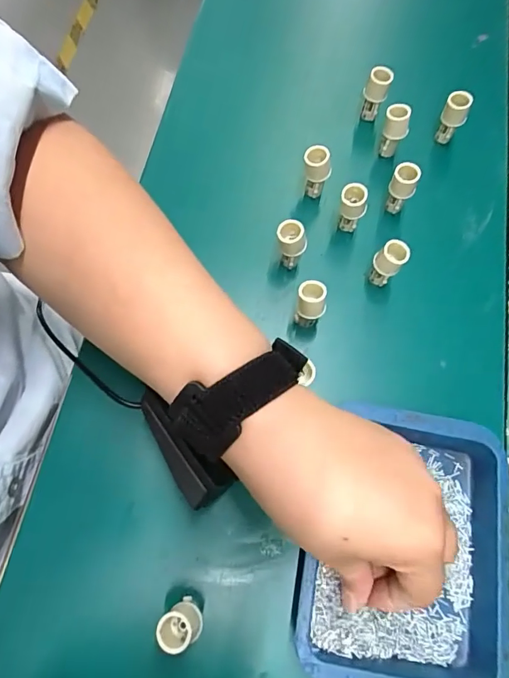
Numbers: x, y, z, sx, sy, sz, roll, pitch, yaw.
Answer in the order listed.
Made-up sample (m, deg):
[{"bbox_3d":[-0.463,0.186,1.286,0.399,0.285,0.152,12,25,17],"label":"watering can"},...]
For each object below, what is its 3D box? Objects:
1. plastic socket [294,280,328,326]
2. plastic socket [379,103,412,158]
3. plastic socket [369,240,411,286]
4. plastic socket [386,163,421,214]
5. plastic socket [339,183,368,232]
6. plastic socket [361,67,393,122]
[{"bbox_3d":[0.039,-0.024,0.314,0.020,0.039,0.019,10,72,-1],"label":"plastic socket"},{"bbox_3d":[0.115,-0.172,0.371,0.020,0.044,0.015,19,72,2],"label":"plastic socket"},{"bbox_3d":[0.098,-0.054,0.330,0.018,0.044,0.018,1,72,-4],"label":"plastic socket"},{"bbox_3d":[0.114,-0.115,0.351,0.019,0.049,0.014,25,72,4],"label":"plastic socket"},{"bbox_3d":[0.074,-0.098,0.342,0.020,0.045,0.016,19,72,2],"label":"plastic socket"},{"bbox_3d":[0.103,-0.208,0.382,0.019,0.047,0.015,24,72,3],"label":"plastic socket"}]

